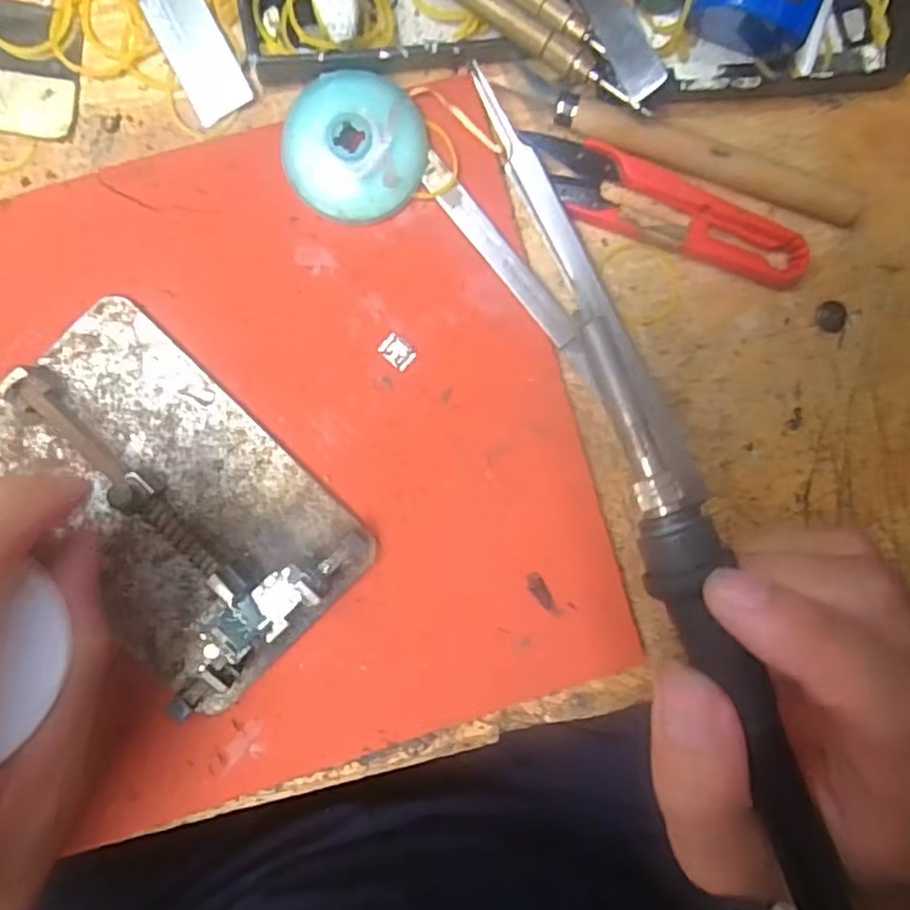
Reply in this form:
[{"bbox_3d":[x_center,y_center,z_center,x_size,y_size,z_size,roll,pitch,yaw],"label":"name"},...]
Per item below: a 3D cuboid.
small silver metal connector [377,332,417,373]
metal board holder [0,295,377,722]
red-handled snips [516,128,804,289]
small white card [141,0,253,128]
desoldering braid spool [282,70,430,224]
[{"bbox_3d":[-0.018,-0.034,0.218,0.011,0.004,0.009,41,90,-6],"label":"small silver metal connector"},{"bbox_3d":[-0.090,0.018,0.208,0.079,0.019,0.115,-45,96,-1],"label":"metal board holder"},{"bbox_3d":[0.069,-0.079,0.221,0.097,0.009,0.023,23,91,-6],"label":"red-handled snips"},{"bbox_3d":[-0.080,-0.125,0.209,0.019,0.004,0.038,-24,105,8],"label":"small white card"},{"bbox_3d":[-0.031,-0.095,0.208,0.043,0.013,0.042,0,94,-5],"label":"desoldering braid spool"}]

